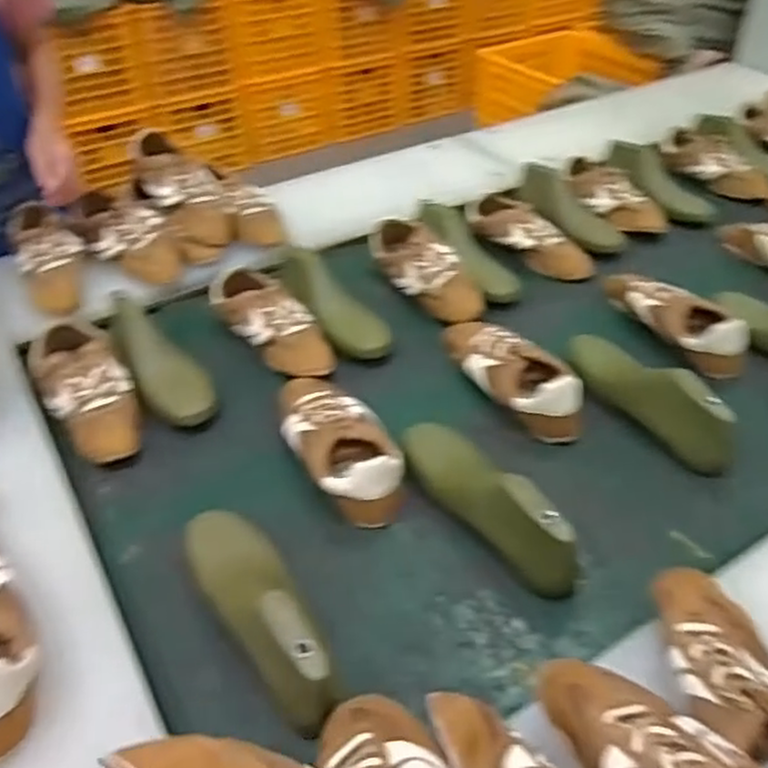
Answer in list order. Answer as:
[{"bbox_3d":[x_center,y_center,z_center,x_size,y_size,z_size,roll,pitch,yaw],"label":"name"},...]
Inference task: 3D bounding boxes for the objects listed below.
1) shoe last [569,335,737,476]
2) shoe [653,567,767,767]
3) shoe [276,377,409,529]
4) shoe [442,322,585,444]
[{"bbox_3d":[0.333,0.012,0.923,0.065,0.095,0.253,-27,48,-24],"label":"shoe last"},{"bbox_3d":[0.301,0.257,0.586,0.105,0.077,0.246,-8,43,-6],"label":"shoe"},{"bbox_3d":[-0.064,0.057,0.901,0.110,0.069,0.270,-22,46,-20],"label":"shoe"},{"bbox_3d":[0.170,-0.025,0.990,0.096,0.071,0.258,-26,48,-24],"label":"shoe"}]

